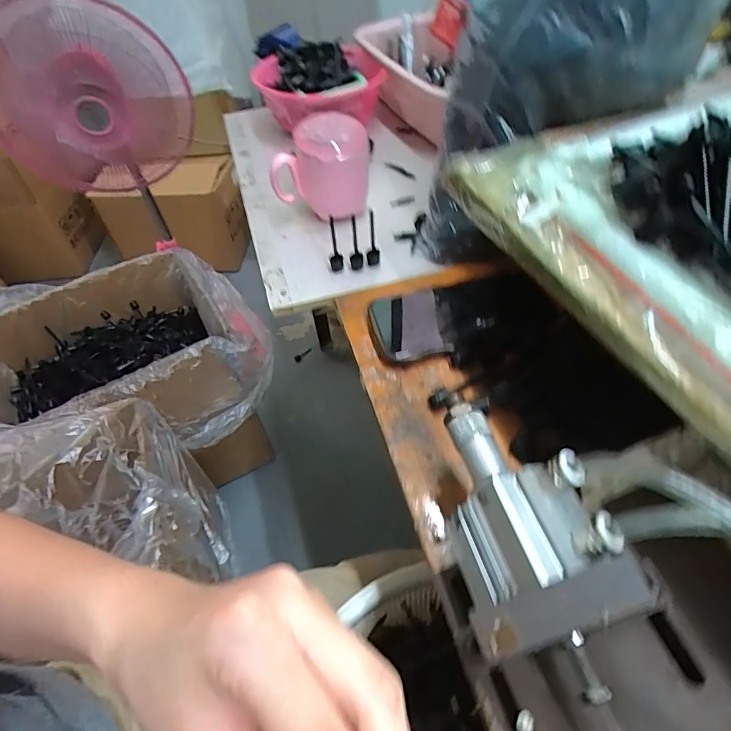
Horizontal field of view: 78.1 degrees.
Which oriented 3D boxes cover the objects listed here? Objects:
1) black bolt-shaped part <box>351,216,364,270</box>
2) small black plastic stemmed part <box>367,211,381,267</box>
[{"bbox_3d":[-0.010,-0.124,0.461,0.013,0.058,0.009,-8,51,-2],"label":"black bolt-shaped part"},{"bbox_3d":[0.008,-0.130,0.465,0.013,0.061,0.015,0,51,4],"label":"small black plastic stemmed part"}]

